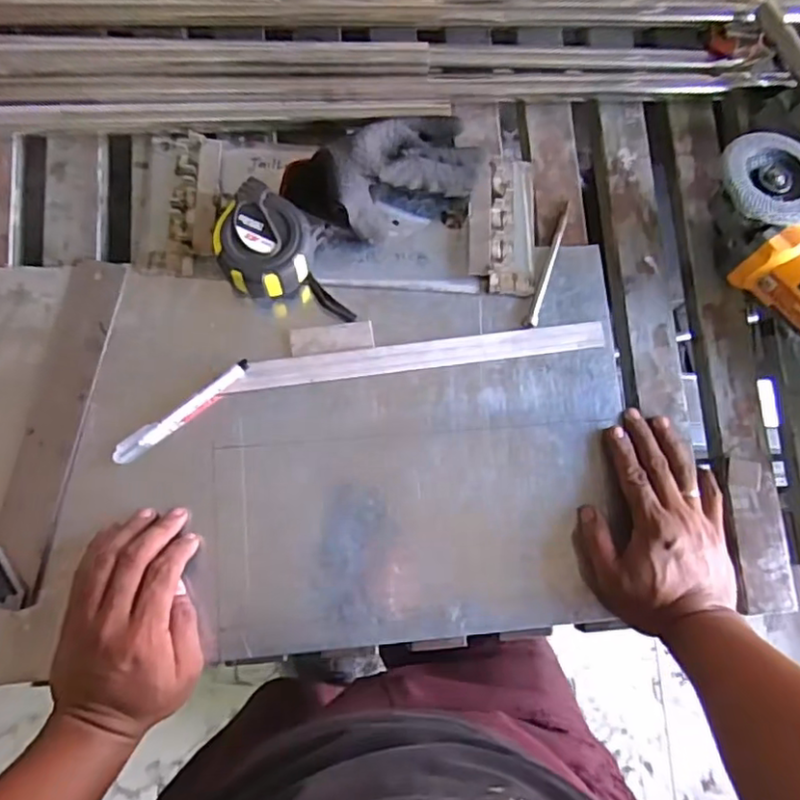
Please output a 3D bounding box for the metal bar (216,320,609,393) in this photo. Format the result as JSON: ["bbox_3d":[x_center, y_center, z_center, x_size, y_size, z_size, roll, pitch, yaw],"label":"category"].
[{"bbox_3d":[0.022,-0.041,0.562,0.336,0.011,0.028,-8,81,-7],"label":"metal bar"}]

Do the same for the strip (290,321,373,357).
[{"bbox_3d":[-0.060,-0.055,0.555,0.073,0.005,0.027,-9,81,-7],"label":"strip"}]

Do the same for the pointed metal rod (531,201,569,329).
[{"bbox_3d":[0.141,-0.129,0.585,0.009,0.009,0.129,18,81,-3],"label":"pointed metal rod"}]

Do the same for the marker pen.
[{"bbox_3d":[-0.186,0.010,0.535,0.133,0.017,0.016,-36,85,-10],"label":"marker pen"}]

